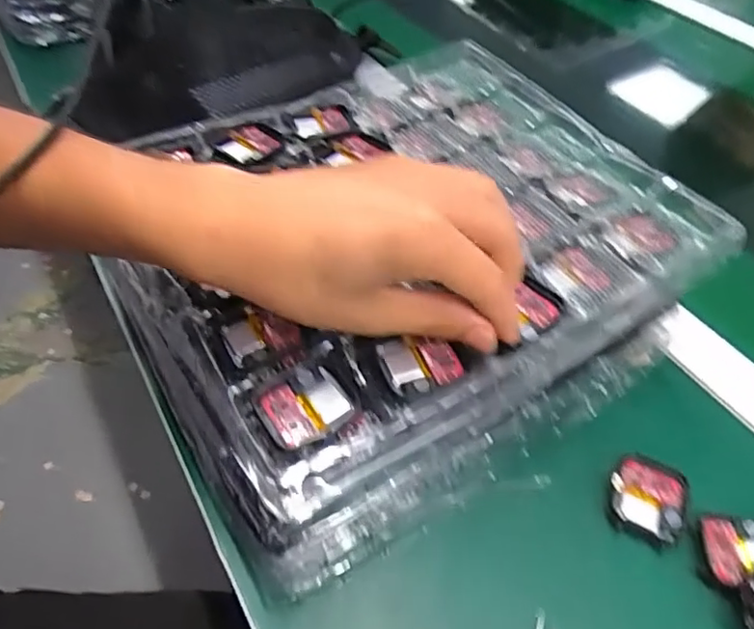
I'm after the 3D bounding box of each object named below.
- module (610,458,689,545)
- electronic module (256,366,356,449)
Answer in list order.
[{"bbox_3d":[0.145,0.096,0.322,0.037,0.006,0.041,20,51,15],"label":"module"},{"bbox_3d":[-0.032,0.042,0.270,0.036,0.006,0.033,-25,54,-22],"label":"electronic module"}]

